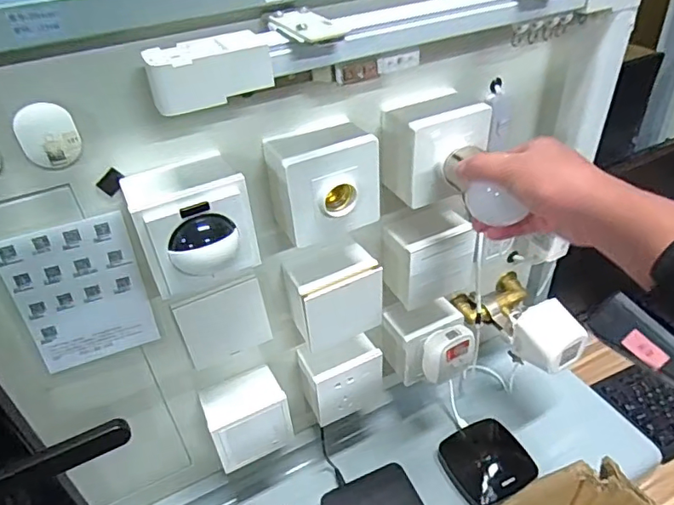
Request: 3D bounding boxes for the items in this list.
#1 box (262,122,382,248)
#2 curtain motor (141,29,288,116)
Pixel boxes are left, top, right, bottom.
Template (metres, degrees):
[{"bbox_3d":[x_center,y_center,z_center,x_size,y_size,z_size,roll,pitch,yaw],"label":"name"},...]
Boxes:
[{"bbox_3d":[-0.012,-0.066,0.457,0.089,0.088,0.061,-16,37,-15],"label":"box"},{"bbox_3d":[-0.084,-0.125,0.352,0.088,0.036,0.038,-19,38,-19],"label":"curtain motor"}]

